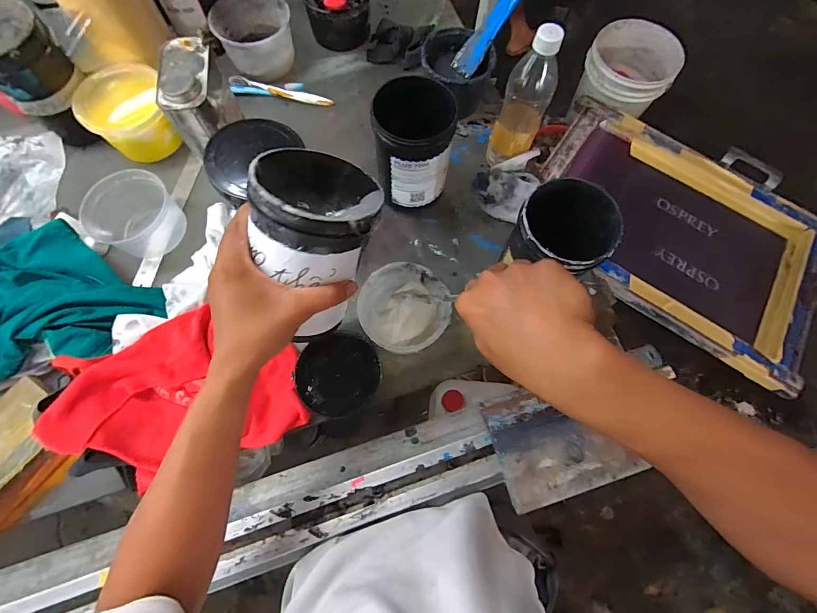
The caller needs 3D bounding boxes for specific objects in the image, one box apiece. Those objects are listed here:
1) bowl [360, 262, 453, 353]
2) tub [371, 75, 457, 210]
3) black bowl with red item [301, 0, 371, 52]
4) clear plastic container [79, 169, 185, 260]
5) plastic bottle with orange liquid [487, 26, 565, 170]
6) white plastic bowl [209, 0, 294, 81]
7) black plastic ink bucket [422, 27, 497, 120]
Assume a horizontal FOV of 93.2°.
[{"bbox_3d":[-0.006,0.006,0.513,0.110,0.056,0.114,0,71,-1],"label":"bowl"},{"bbox_3d":[0.007,-0.215,0.532,0.101,0.145,0.093,0,71,-1],"label":"tub"},{"bbox_3d":[-0.126,-0.543,0.699,0.121,0.071,0.123,0,71,-1],"label":"black bowl with red item"},{"bbox_3d":[-0.383,-0.128,0.543,0.097,0.073,0.116,38,74,11],"label":"clear plastic container"},{"bbox_3d":[0.157,-0.272,0.528,0.061,0.196,0.052,19,72,5],"label":"plastic bottle with orange liquid"},{"bbox_3d":[-0.257,-0.454,0.651,0.120,0.070,0.120,0,71,-1],"label":"white plastic bowl"},{"bbox_3d":[0.078,-0.382,0.640,0.115,0.085,0.126,17,72,4],"label":"black plastic ink bucket"}]

